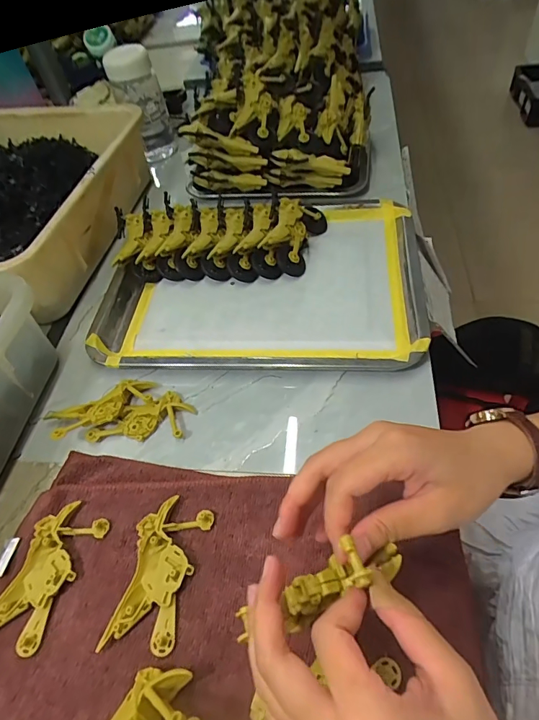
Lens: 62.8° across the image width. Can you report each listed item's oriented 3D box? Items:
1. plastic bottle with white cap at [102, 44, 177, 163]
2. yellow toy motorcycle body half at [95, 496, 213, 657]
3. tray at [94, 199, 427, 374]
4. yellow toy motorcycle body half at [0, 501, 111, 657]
[{"bbox_3d":[-0.190,-0.381,0.661,0.064,0.153,0.078,-33,31,-20],"label":"plastic bottle with white cap"},{"bbox_3d":[-0.080,0.156,0.321,0.048,0.009,0.102,9,54,12],"label":"yellow toy motorcycle body half"},{"bbox_3d":[-0.009,-0.087,0.498,0.346,0.024,0.240,0,52,5],"label":"tray"},{"bbox_3d":[-0.169,0.160,0.333,0.050,0.008,0.098,17,55,17],"label":"yellow toy motorcycle body half"}]

